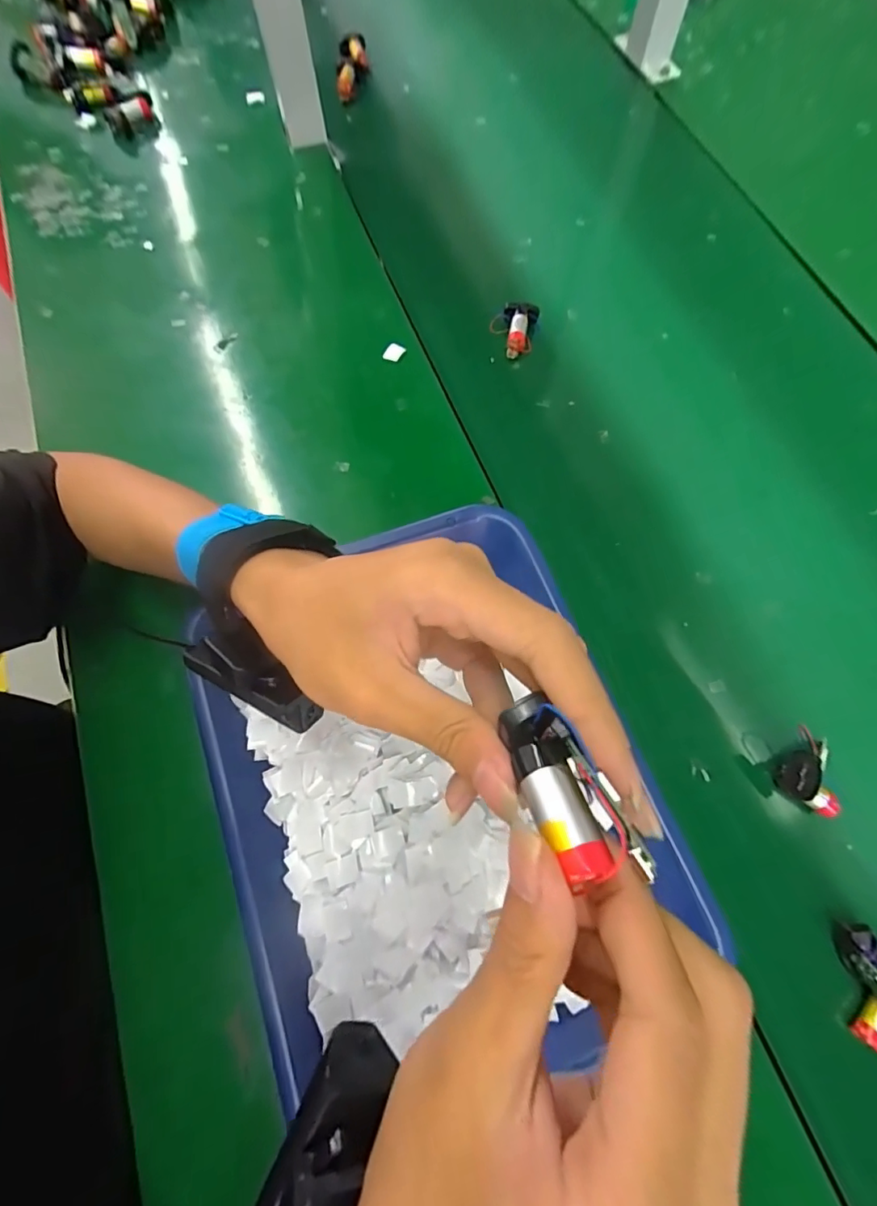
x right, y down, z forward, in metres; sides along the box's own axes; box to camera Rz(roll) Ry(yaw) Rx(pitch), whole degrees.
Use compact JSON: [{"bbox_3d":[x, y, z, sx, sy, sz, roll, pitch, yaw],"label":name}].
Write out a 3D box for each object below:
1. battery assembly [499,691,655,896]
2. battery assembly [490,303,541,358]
[{"bbox_3d":[0.033,0.049,0.130,0.021,0.012,0.048,-25,59,-9],"label":"battery assembly"},{"bbox_3d":[0.070,-0.258,0.468,0.042,0.018,0.048,12,71,5],"label":"battery assembly"}]

